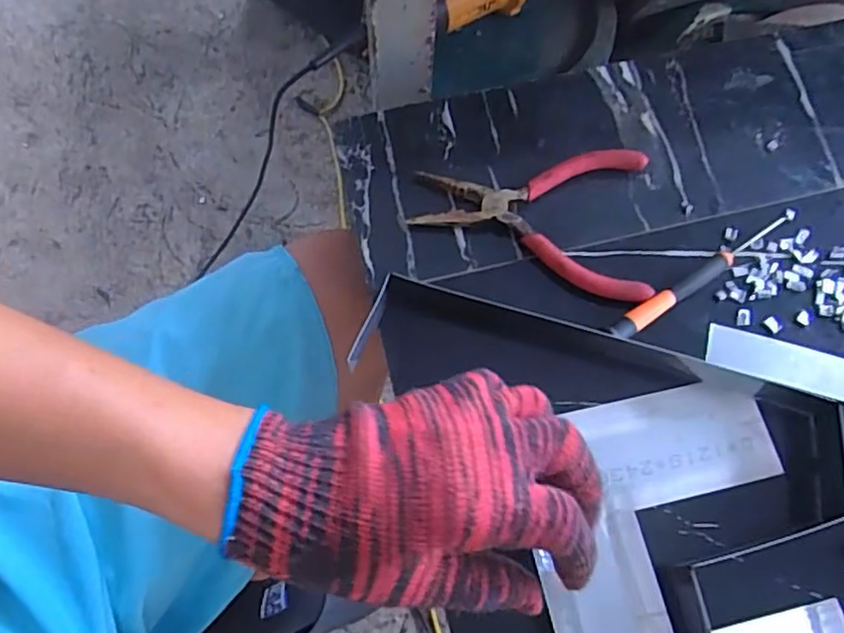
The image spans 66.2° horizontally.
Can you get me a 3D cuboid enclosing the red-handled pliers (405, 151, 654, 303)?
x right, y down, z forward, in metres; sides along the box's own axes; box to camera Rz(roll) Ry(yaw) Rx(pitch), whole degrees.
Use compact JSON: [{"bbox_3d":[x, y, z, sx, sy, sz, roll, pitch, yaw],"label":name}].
[{"bbox_3d":[0.066,-0.061,0.395,0.141,0.014,0.097,6,69,0],"label":"red-handled pliers"}]

